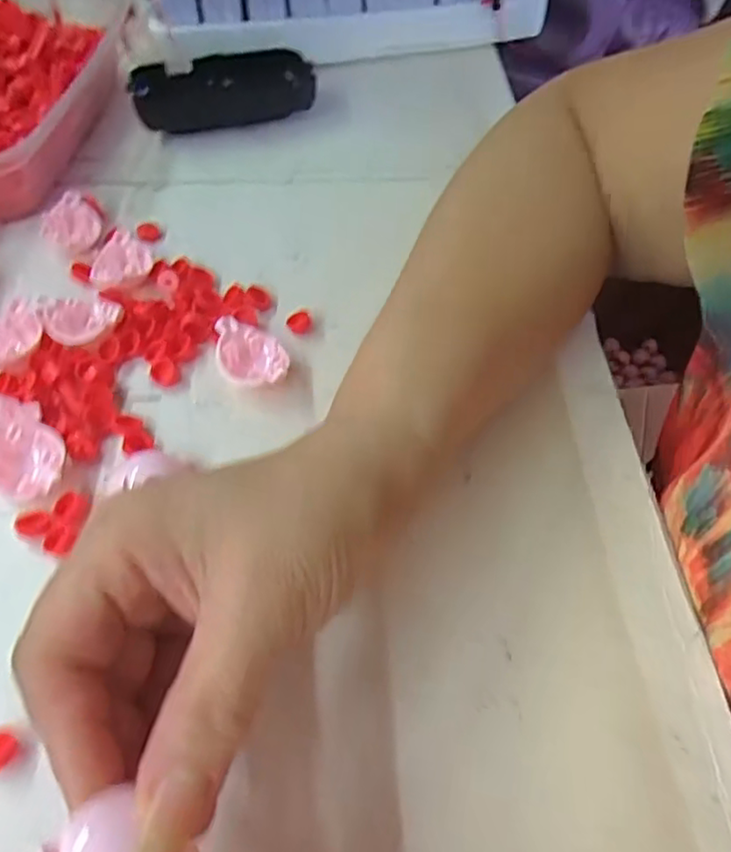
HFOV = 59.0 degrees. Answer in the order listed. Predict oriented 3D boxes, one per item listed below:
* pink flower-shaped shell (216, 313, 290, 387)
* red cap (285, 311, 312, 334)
[{"bbox_3d":[-0.050,-0.030,0.287,0.029,0.018,0.037,-8,55,-9],"label":"pink flower-shaped shell"},{"bbox_3d":[-0.032,-0.049,0.308,0.011,0.007,0.009,-4,55,-6],"label":"red cap"}]

